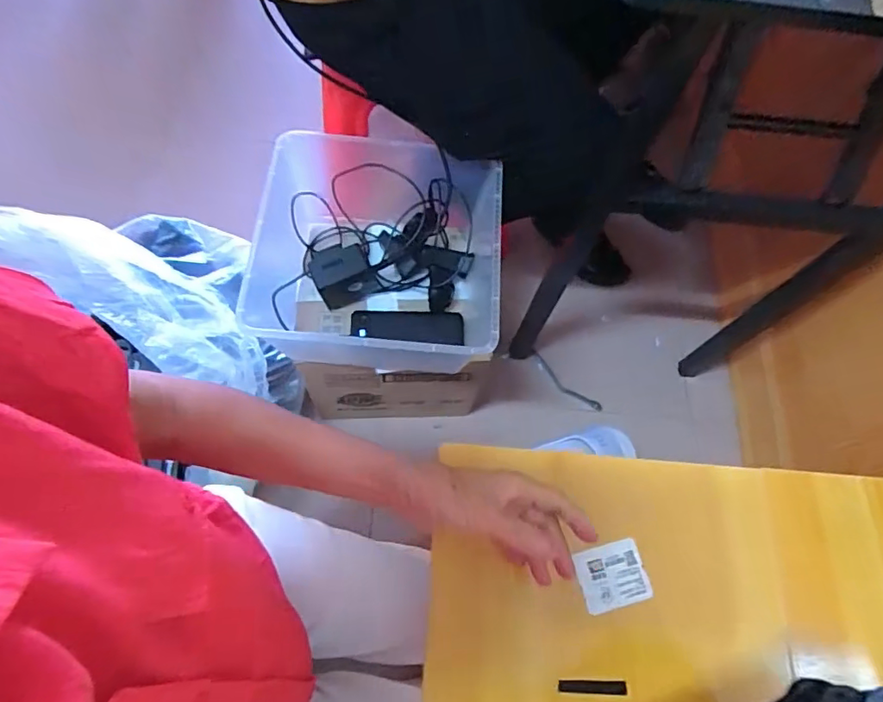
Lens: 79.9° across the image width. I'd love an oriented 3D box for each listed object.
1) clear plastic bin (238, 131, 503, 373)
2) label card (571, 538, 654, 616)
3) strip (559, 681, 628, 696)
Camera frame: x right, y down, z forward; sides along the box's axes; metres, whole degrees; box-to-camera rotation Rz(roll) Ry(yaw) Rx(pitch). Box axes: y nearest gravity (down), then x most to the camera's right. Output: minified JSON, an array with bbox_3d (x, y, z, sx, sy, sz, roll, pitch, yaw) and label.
[{"bbox_3d":[-0.073,-0.125,0.730,0.295,0.160,0.315,3,67,-2],"label":"clear plastic bin"},{"bbox_3d":[0.145,0.191,0.447,0.059,0.004,0.049,-12,68,-11],"label":"label card"},{"bbox_3d":[0.119,0.265,0.414,0.054,0.006,0.009,3,67,-2],"label":"strip"}]

